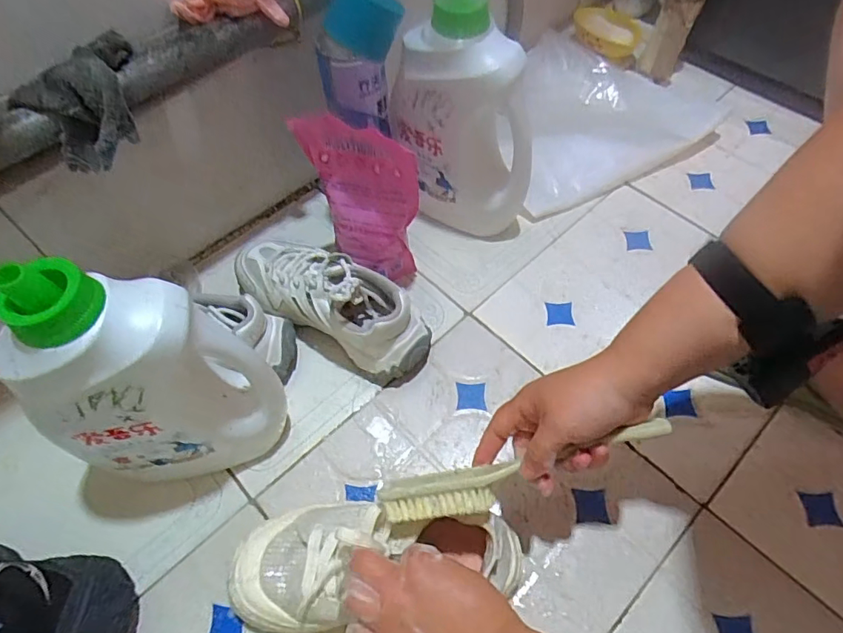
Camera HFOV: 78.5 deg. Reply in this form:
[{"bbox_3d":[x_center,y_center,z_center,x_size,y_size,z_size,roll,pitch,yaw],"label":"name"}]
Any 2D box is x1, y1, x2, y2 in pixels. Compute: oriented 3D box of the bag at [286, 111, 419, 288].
[{"bbox_3d":[-0.066,-0.116,0.563,0.124,0.199,0.046,21,61,15],"label":"bag"}]

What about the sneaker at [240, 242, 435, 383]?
[{"bbox_3d":[-0.101,-0.018,0.564,0.237,0.091,0.081,25,62,17],"label":"sneaker"}]

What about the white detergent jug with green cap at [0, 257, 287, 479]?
[{"bbox_3d":[-0.209,0.055,0.406,0.155,0.249,0.074,-5,53,-1],"label":"white detergent jug with green cap"}]

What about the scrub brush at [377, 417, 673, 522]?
[{"bbox_3d":[0.073,0.115,0.385,0.217,0.026,0.039,-20,57,12],"label":"scrub brush"}]

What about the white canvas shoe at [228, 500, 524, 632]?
[{"bbox_3d":[-0.037,0.197,0.422,0.233,0.103,0.097,-5,58,-1],"label":"white canvas shoe"}]

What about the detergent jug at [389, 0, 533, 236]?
[{"bbox_3d":[0.056,-0.233,0.577,0.155,0.290,0.120,16,60,12],"label":"detergent jug"}]

